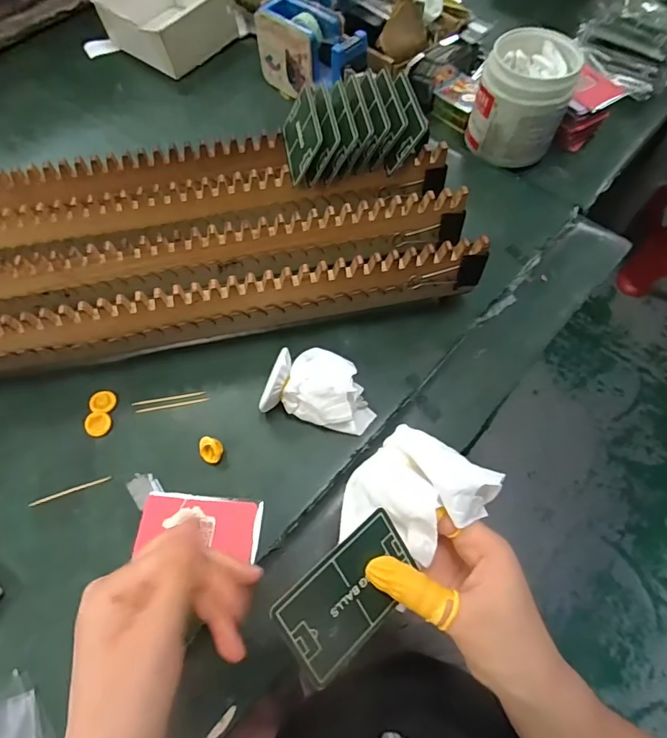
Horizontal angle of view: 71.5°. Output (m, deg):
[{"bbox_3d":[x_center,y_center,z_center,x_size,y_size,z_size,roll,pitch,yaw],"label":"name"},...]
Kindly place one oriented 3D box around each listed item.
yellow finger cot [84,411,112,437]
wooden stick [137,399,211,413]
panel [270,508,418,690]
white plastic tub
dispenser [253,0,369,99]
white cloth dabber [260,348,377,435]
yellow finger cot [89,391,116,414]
[{"bbox_3d":[-0.194,0.045,0.383,0.020,0.005,0.019,0,63,1],"label":"yellow finger cot"},{"bbox_3d":[-0.138,0.031,0.398,0.062,0.004,0.004,-11,64,-5],"label":"wooden stick"},{"bbox_3d":[0.010,0.124,0.257,0.084,0.004,0.051,-32,96,-29],"label":"panel"},{"bbox_3d":[0.208,-0.298,0.510,0.094,0.107,0.094,0,63,1],"label":"white plastic tub"},{"bbox_3d":[-0.025,-0.365,0.539,0.136,0.076,0.057,41,71,19],"label":"dispenser"},{"bbox_3d":[-0.011,0.015,0.370,0.090,0.047,0.053,11,64,7],"label":"white cloth dabber"},{"bbox_3d":[-0.196,0.028,0.393,0.020,0.004,0.019,0,63,1],"label":"yellow finger cot"}]

